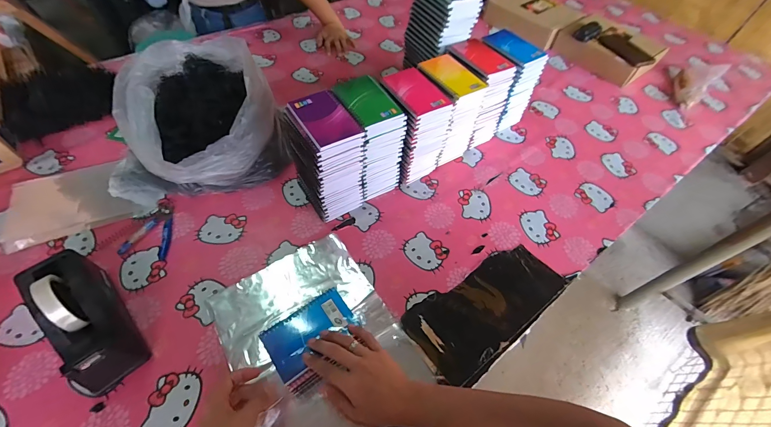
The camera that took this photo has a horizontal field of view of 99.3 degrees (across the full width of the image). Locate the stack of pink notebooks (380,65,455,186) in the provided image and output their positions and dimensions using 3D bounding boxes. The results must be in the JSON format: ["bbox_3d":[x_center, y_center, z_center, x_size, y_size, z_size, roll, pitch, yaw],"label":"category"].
[{"bbox_3d":[0.053,-0.176,0.703,0.102,0.201,0.136,-28,61,-22],"label":"stack of pink notebooks"}]

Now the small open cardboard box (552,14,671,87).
[{"bbox_3d":[0.711,-0.524,1.051,0.187,0.094,0.283,-31,62,-23],"label":"small open cardboard box"}]

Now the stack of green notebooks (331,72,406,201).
[{"bbox_3d":[-0.038,-0.148,0.669,0.093,0.206,0.132,-27,60,-21],"label":"stack of green notebooks"}]

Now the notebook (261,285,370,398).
[{"bbox_3d":[-0.103,0.185,0.487,0.129,0.014,0.104,-31,62,-23],"label":"notebook"}]

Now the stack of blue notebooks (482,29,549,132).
[{"bbox_3d":[0.287,-0.326,0.830,0.113,0.202,0.144,-26,60,-21],"label":"stack of blue notebooks"}]

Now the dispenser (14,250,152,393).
[{"bbox_3d":[-0.447,0.151,0.482,0.078,0.121,0.211,-35,63,-25],"label":"dispenser"}]

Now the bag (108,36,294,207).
[{"bbox_3d":[-0.387,-0.210,0.704,0.315,0.177,0.332,2,54,-2],"label":"bag"}]

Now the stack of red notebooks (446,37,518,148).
[{"bbox_3d":[0.201,-0.280,0.783,0.116,0.199,0.167,-28,61,-22],"label":"stack of red notebooks"}]

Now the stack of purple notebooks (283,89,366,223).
[{"bbox_3d":[-0.110,-0.101,0.630,0.096,0.208,0.126,-28,61,-22],"label":"stack of purple notebooks"}]

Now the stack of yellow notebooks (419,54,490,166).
[{"bbox_3d":[0.129,-0.224,0.738,0.104,0.202,0.138,-28,61,-22],"label":"stack of yellow notebooks"}]

